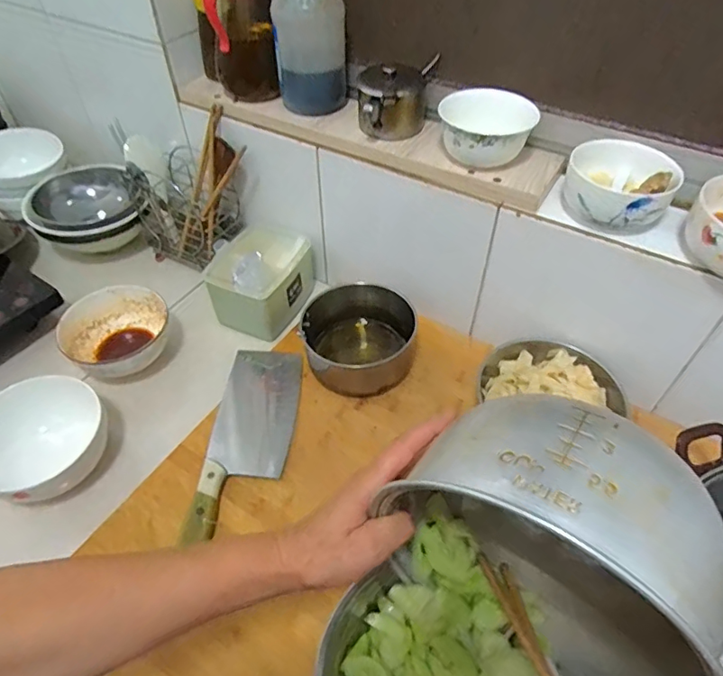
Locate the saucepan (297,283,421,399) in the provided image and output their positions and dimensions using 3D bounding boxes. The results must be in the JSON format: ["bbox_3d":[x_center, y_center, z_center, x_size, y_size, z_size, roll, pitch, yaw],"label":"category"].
[{"bbox_3d":[-0.001,0.000,0.677,0.149,0.080,0.120,-4,48,-3],"label":"saucepan"}]

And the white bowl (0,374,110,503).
[{"bbox_3d":[-0.379,0.126,0.613,0.142,0.071,0.145,0,48,0],"label":"white bowl"}]

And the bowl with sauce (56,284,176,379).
[{"bbox_3d":[-0.332,-0.002,0.728,0.142,0.075,0.138,0,48,0],"label":"bowl with sauce"}]

